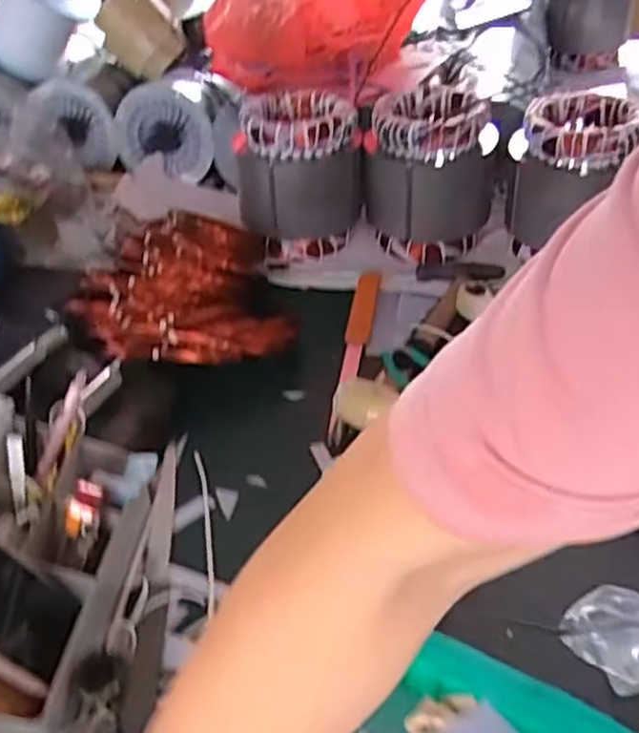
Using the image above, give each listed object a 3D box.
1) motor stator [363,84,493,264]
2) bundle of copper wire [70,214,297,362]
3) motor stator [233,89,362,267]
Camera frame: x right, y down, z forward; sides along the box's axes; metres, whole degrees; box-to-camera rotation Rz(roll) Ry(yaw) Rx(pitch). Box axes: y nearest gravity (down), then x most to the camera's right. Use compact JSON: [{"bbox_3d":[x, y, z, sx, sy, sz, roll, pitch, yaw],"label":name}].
[{"bbox_3d":[0.132,-0.246,0.940,0.142,0.171,0.143,-14,42,-14],"label":"motor stator"},{"bbox_3d":[-0.165,-0.083,0.848,0.231,0.071,0.285,-12,41,-11],"label":"bundle of copper wire"},{"bbox_3d":[-0.029,-0.259,0.977,0.154,0.168,0.145,-12,41,-11],"label":"motor stator"}]

